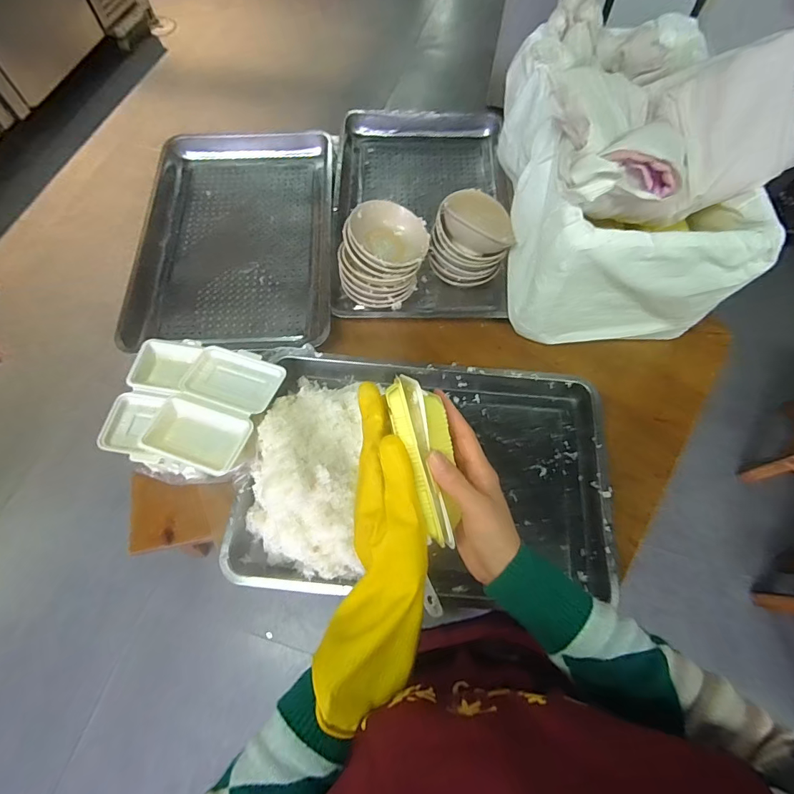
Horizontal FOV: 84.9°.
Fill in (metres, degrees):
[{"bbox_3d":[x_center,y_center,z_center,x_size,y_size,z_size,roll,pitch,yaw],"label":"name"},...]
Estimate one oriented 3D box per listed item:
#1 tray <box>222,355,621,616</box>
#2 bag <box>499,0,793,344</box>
[{"bbox_3d":[0.045,0.119,0.717,0.596,0.097,0.388,4,67,1],"label":"tray"},{"bbox_3d":[0.400,-0.429,0.787,0.364,0.339,0.548,1,67,-1],"label":"bag"}]

